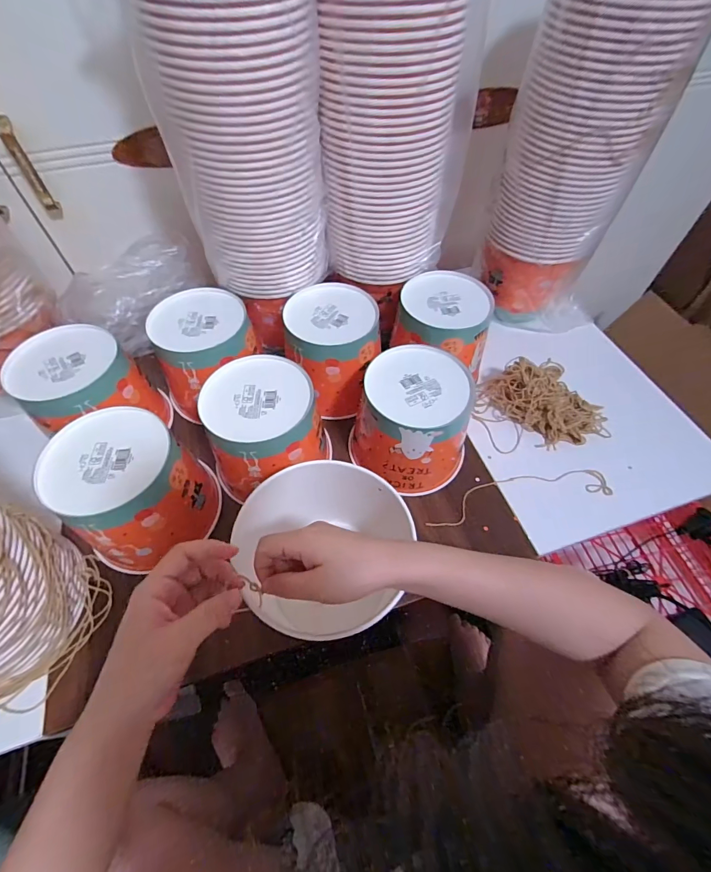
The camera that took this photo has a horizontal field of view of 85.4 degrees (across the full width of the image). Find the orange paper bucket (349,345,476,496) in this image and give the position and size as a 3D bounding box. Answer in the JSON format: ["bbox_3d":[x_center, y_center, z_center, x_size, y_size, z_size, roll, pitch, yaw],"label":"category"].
[{"bbox_3d":[0.077,-0.013,0.496,0.140,0.136,0.137,25,60,16],"label":"orange paper bucket"}]

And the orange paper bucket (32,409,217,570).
[{"bbox_3d":[-0.246,0.057,0.442,0.137,0.126,0.128,0,57,0],"label":"orange paper bucket"}]

